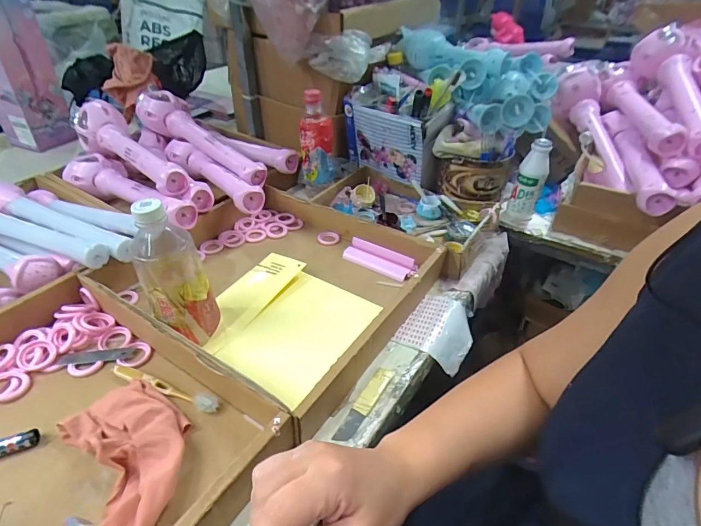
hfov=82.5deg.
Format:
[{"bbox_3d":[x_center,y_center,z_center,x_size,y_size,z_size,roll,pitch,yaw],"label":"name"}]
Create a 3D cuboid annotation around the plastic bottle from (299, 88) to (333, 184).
[{"bbox_3d":[-0.061,-0.229,0.733,0.061,0.162,0.053,0,37,-3],"label":"plastic bottle"}]

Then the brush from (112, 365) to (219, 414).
[{"bbox_3d":[-0.204,0.133,0.439,0.137,0.014,0.018,16,39,16],"label":"brush"}]

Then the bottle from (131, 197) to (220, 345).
[{"bbox_3d":[-0.200,0.011,0.454,0.071,0.177,0.074,-16,41,-23],"label":"bottle"}]

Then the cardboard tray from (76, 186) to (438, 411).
[{"bbox_3d":[-0.109,0.005,0.584,0.389,0.056,0.348,26,43,24],"label":"cardboard tray"}]

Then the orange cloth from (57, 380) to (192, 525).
[{"bbox_3d":[-0.204,0.179,0.367,0.104,0.034,0.169,-16,41,-23],"label":"orange cloth"}]

